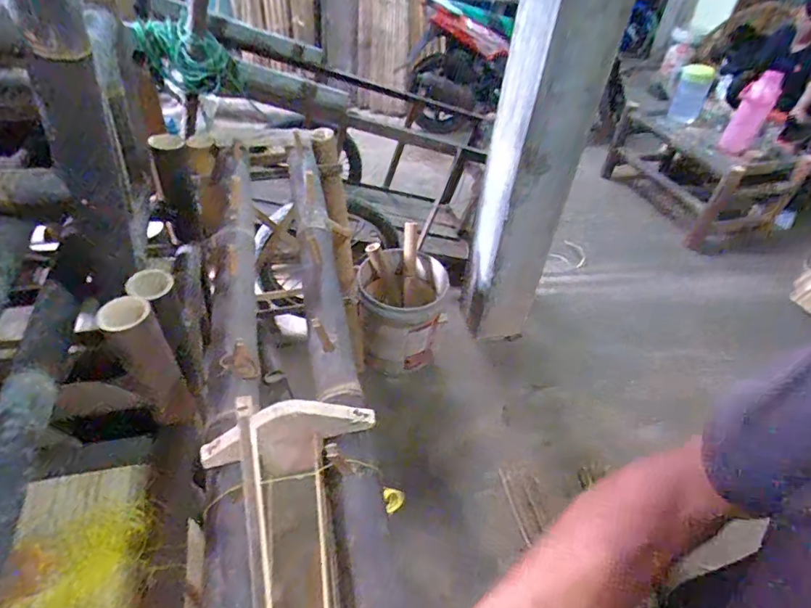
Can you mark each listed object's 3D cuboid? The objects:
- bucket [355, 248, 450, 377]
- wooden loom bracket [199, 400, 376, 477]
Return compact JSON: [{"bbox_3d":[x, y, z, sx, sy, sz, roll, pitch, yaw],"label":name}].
[{"bbox_3d":[-0.010,0.035,1.715,0.323,0.350,0.307,5,44,0],"label":"bucket"},{"bbox_3d":[-0.132,0.155,0.543,0.190,0.114,0.029,-7,46,-12],"label":"wooden loom bracket"}]

